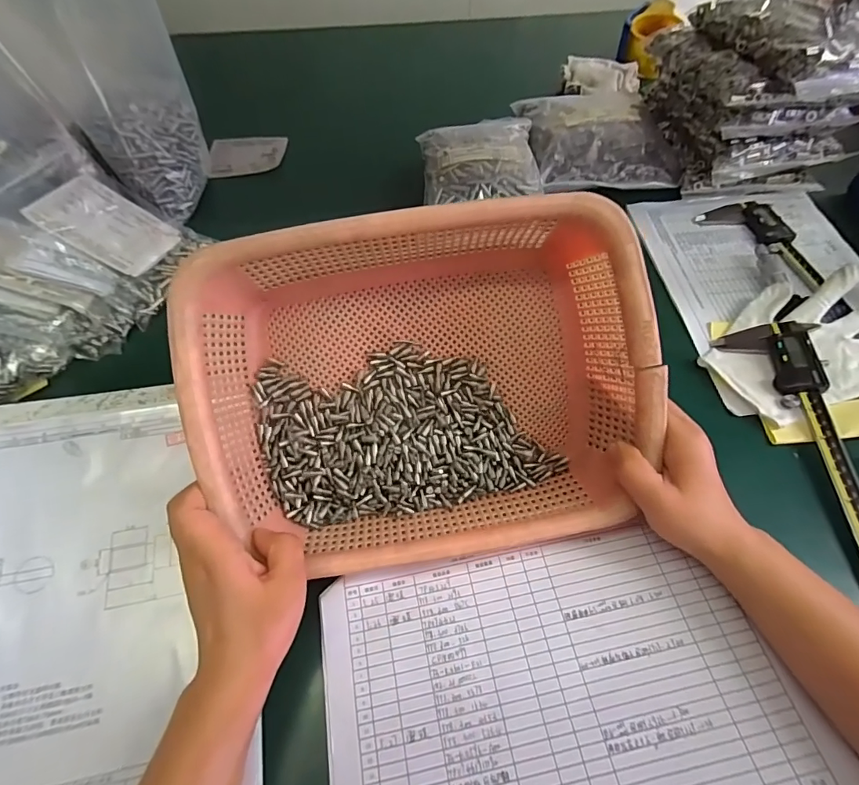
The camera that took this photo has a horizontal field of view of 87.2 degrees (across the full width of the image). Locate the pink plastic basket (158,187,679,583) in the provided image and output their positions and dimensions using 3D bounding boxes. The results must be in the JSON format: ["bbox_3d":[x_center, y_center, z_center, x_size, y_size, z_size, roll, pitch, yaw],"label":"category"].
[{"bbox_3d":[-0.003,0.000,0.303,0.284,0.093,0.212,-10,87,-5],"label":"pink plastic basket"}]

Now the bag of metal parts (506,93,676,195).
[{"bbox_3d":[0.214,-0.339,0.583,0.169,0.044,0.205,-4,54,1],"label":"bag of metal parts"}]

